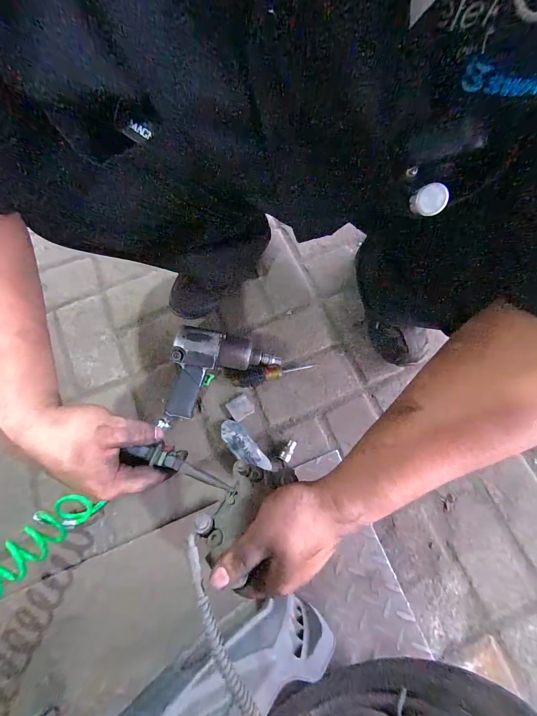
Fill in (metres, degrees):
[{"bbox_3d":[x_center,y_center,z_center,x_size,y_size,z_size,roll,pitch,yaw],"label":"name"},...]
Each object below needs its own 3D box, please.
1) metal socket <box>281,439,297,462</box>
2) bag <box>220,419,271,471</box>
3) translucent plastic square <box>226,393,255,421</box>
[{"bbox_3d":[0.037,0.173,0.570,0.018,0.022,0.039,24,73,7],"label":"metal socket"},{"bbox_3d":[-0.046,0.166,0.569,0.041,0.026,0.116,-41,77,-13],"label":"bag"},{"bbox_3d":[-0.056,0.096,0.597,0.047,0.011,0.043,-31,75,-10],"label":"translucent plastic square"}]

